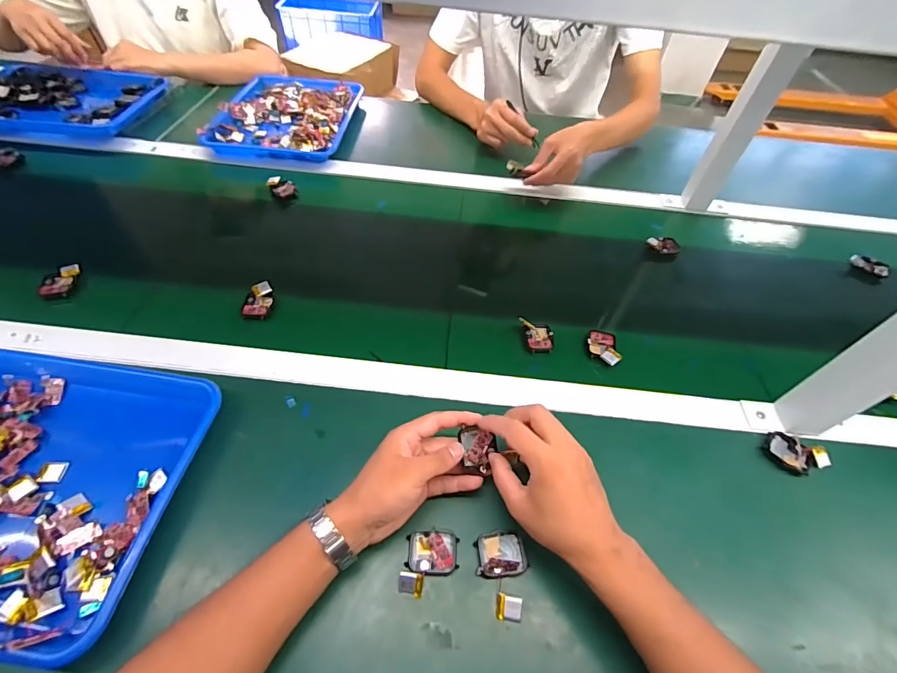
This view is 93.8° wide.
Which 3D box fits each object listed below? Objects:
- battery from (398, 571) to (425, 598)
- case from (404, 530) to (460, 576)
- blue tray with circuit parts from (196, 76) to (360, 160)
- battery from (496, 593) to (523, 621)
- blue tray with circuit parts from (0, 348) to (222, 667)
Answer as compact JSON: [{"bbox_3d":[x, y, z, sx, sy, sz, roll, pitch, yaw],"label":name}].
[{"bbox_3d":[-0.033,0.221,0.375,0.022,0.005,0.018,9,52,2],"label":"battery"},{"bbox_3d":[-0.015,0.202,0.392,0.047,0.007,0.037,3,52,-2],"label":"case"},{"bbox_3d":[-0.324,-0.452,0.856,0.249,0.035,0.297,5,52,0],"label":"blue tray with circuit parts"},{"bbox_3d":[0.054,0.240,0.371,0.023,0.010,0.019,11,52,4],"label":"battery"},{"bbox_3d":[-0.424,0.130,0.396,0.338,0.038,0.262,7,52,1],"label":"blue tray with circuit parts"}]

